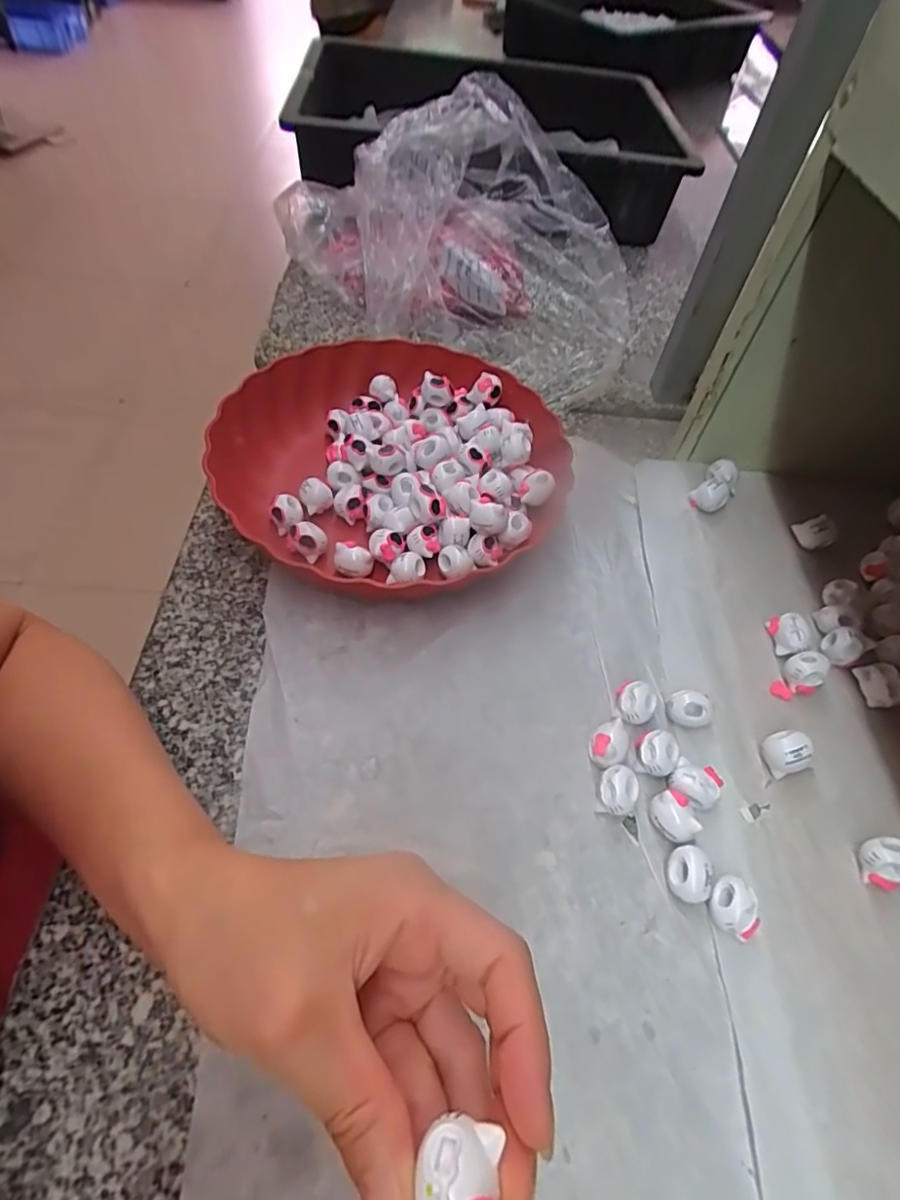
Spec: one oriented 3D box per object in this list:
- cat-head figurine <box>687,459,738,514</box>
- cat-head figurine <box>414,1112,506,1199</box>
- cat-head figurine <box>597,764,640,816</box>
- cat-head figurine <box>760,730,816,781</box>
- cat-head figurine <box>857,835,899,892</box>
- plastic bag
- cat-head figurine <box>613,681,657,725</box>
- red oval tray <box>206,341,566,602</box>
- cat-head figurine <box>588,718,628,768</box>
[{"bbox_3d":[0.195,-0.082,0.433,0.024,0.027,0.037,38,60,19],"label":"cat-head figurine"},{"bbox_3d":[0.003,0.145,0.145,0.020,0.007,0.024,7,55,3],"label":"cat-head figurine"},{"bbox_3d":[0.090,0.103,0.318,0.020,0.017,0.025,14,55,4],"label":"cat-head figurine"},{"bbox_3d":[0.182,0.084,0.322,0.021,0.023,0.021,3,55,-4],"label":"cat-head figurine"},{"bbox_3d":[0.215,0.130,0.291,0.022,0.019,0.022,-8,56,-11],"label":"cat-head figurine"},{"bbox_3d":[0.019,-0.336,0.537,0.315,0.158,0.229,17,55,6],"label":"plastic bag"},{"bbox_3d":[0.110,0.062,0.349,0.022,0.022,0.021,5,55,-2],"label":"cat-head figurine"},{"bbox_3d":[-0.039,-0.103,0.434,0.241,0.042,0.234,37,60,19],"label":"red oval tray"},{"bbox_3d":[0.090,0.081,0.333,0.022,0.017,0.027,39,60,20],"label":"cat-head figurine"}]

